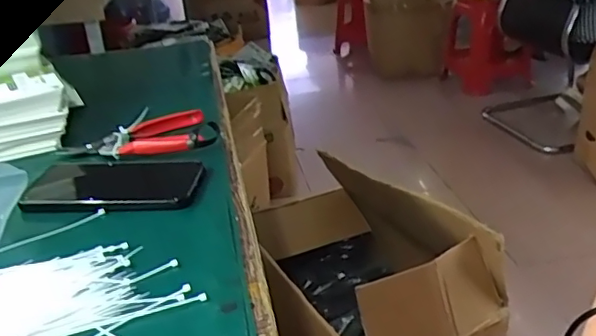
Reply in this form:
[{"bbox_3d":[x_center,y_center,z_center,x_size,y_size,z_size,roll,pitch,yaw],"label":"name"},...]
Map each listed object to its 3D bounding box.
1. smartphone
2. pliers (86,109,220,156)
[{"bbox_3d":[-0.170,0.015,0.528,0.163,0.011,0.084,-1,27,7],"label":"smartphone"},{"bbox_3d":[-0.155,-0.034,0.609,0.126,0.023,0.098,-16,29,-20],"label":"pliers"}]

